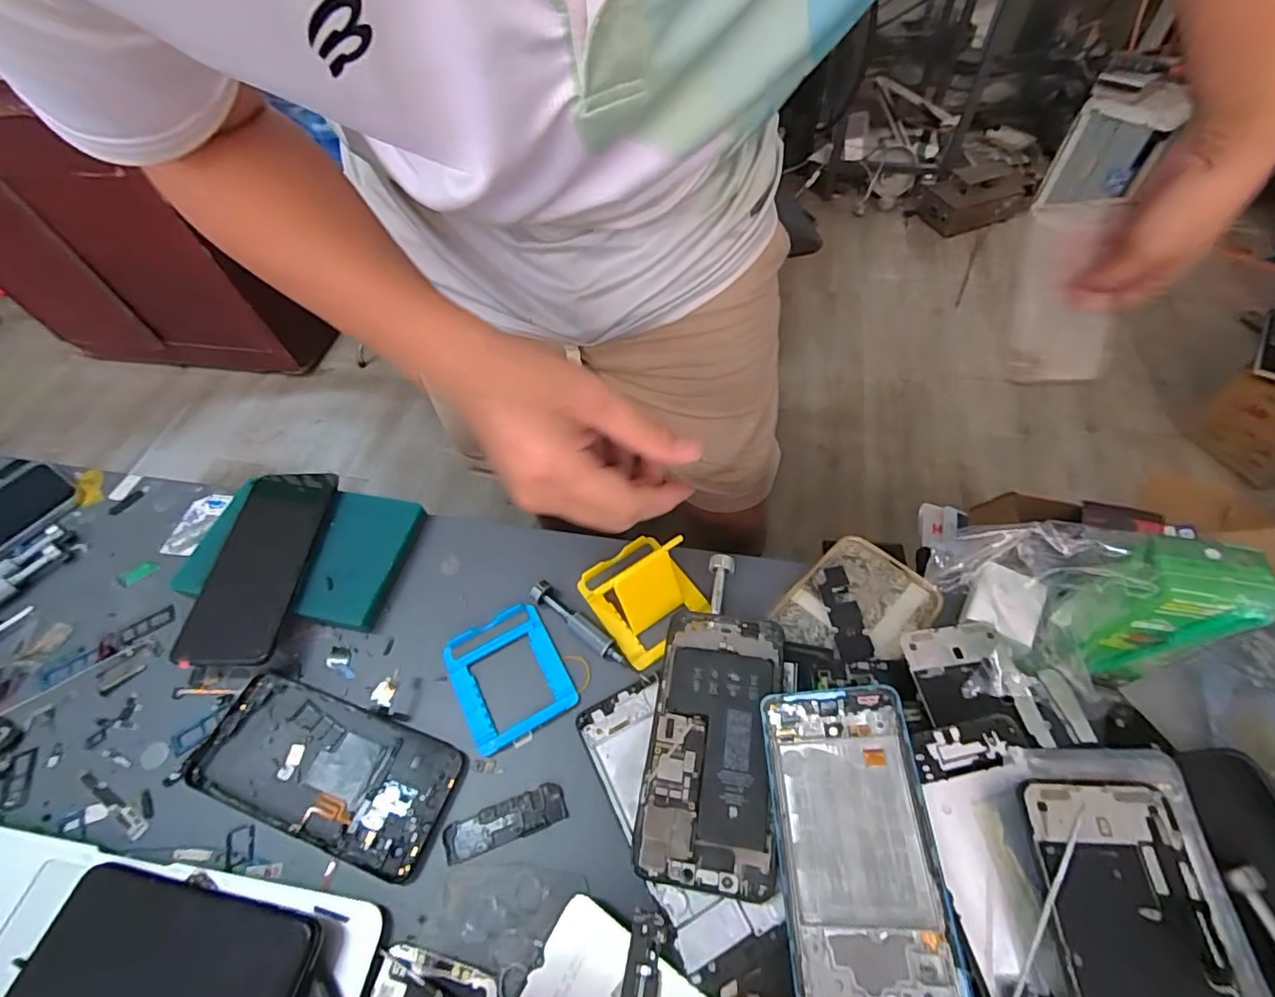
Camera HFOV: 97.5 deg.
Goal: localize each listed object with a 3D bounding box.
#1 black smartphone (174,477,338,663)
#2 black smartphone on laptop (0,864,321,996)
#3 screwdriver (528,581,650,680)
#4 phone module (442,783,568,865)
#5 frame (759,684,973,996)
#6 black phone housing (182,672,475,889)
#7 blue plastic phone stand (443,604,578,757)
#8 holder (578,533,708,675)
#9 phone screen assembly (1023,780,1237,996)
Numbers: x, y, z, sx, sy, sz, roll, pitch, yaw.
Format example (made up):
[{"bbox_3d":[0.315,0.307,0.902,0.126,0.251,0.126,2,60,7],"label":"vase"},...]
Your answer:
[{"bbox_3d":[-0.290,0.047,0.426,0.078,0.008,0.158,-2,56,4],"label":"black smartphone"},{"bbox_3d":[-0.250,0.248,0.290,0.162,0.010,0.076,4,45,13],"label":"black smartphone on laptop"},{"bbox_3d":[-0.036,0.094,0.393,0.103,0.011,0.015,36,66,25],"label":"screwdriver"},{"bbox_3d":[-0.080,0.195,0.336,0.072,0.004,0.022,-20,57,-8],"label":"phone module"},{"bbox_3d":[0.111,0.183,0.283,0.075,0.006,0.163,-13,57,20],"label":"frame"},{"bbox_3d":[-0.198,0.172,0.358,0.169,0.012,0.076,14,59,14],"label":"black phone housing"},{"bbox_3d":[-0.090,0.121,0.386,0.073,0.007,0.084,-27,58,-13],"label":"blue plastic phone stand"},{"bbox_3d":[0.003,0.060,0.391,0.069,0.054,0.083,-32,59,-15],"label":"holder"},{"bbox_3d":[0.218,0.201,0.236,0.067,0.008,0.142,1,61,1],"label":"phone screen assembly"}]

